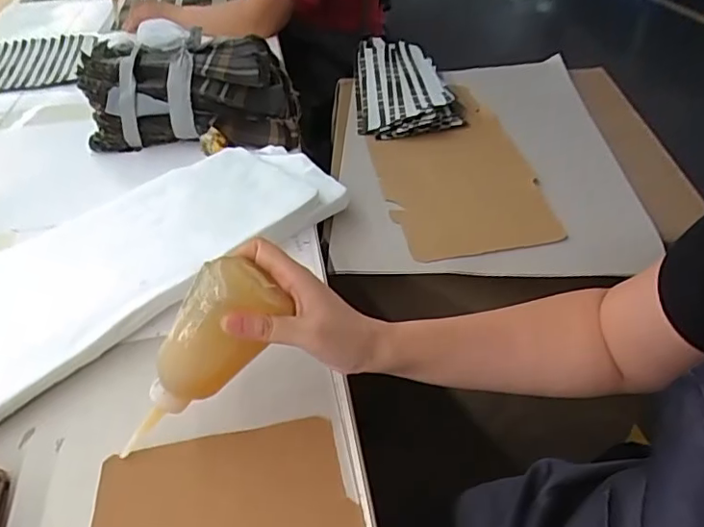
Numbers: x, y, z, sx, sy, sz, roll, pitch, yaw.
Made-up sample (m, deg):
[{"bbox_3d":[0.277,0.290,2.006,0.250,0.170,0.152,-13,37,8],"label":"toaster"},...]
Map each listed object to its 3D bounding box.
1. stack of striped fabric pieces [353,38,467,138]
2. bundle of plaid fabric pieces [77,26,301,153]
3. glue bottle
[{"bbox_3d":[0.076,-0.289,0.899,0.152,0.043,0.290,-6,41,-3],"label":"stack of striped fabric pieces"},{"bbox_3d":[-0.223,-0.235,0.780,0.292,0.112,0.138,-1,41,2],"label":"bundle of plaid fabric pieces"},{"bbox_3d":[-0.111,0.070,0.393,0.048,0.052,0.149,42,102,39],"label":"glue bottle"}]

